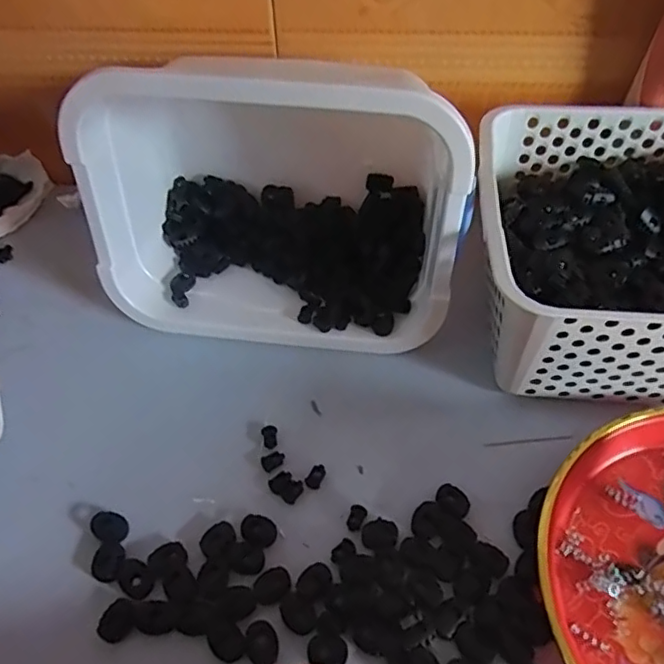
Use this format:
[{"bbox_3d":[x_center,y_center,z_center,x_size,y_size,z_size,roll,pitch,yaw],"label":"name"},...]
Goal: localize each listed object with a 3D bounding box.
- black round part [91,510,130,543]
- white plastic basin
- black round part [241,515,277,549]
[{"bbox_3d":[-0.135,0.119,0.353,0.023,0.008,0.018,30,58,22],"label":"black round part"},{"bbox_3d":[-0.036,-0.100,0.411,0.247,0.177,0.147,4,52,4],"label":"white plastic basin"},{"bbox_3d":[-0.044,0.121,0.353,0.021,0.006,0.017,18,55,14],"label":"black round part"}]

